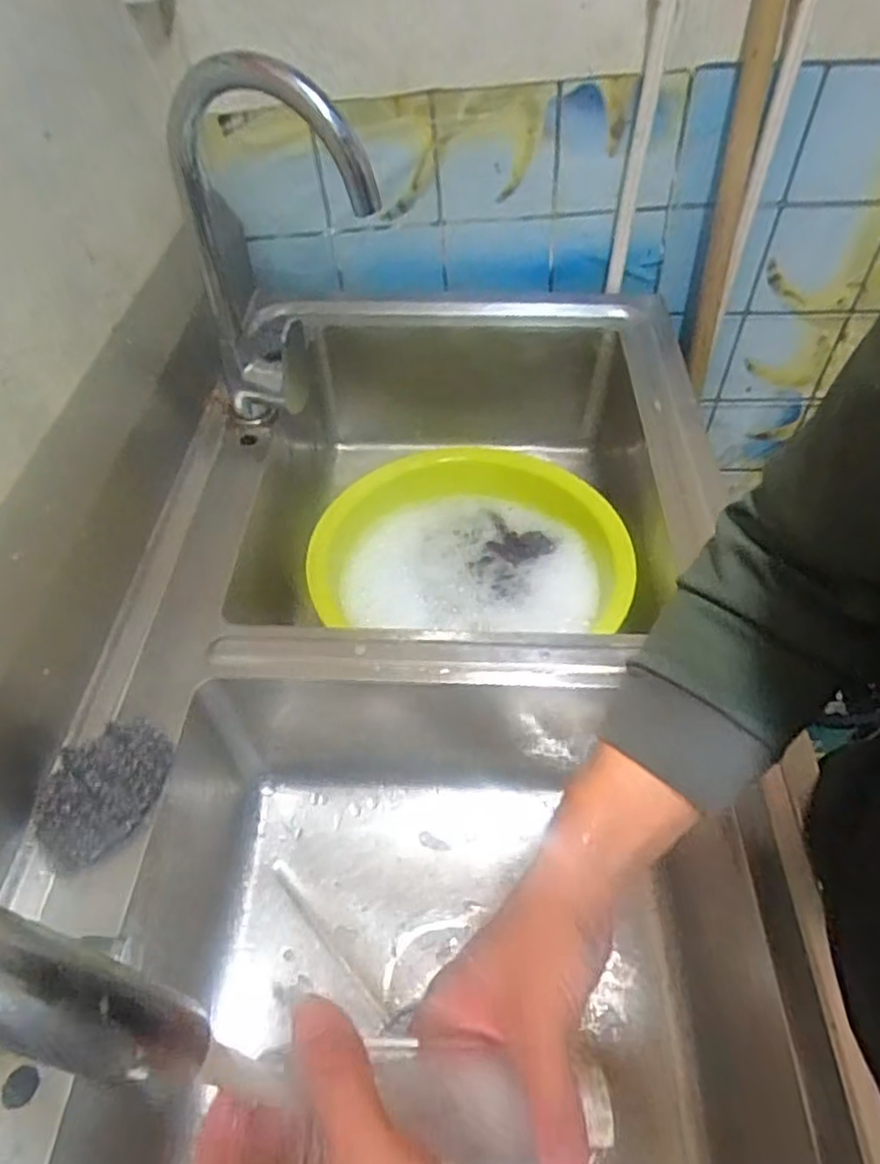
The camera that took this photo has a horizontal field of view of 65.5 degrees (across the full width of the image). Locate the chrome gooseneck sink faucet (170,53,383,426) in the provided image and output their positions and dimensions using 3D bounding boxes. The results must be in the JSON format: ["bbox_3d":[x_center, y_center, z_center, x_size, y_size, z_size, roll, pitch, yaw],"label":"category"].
[{"bbox_3d":[-0.167,-0.292,0.631,0.168,0.361,0.070,42,59,1],"label":"chrome gooseneck sink faucet"}]

